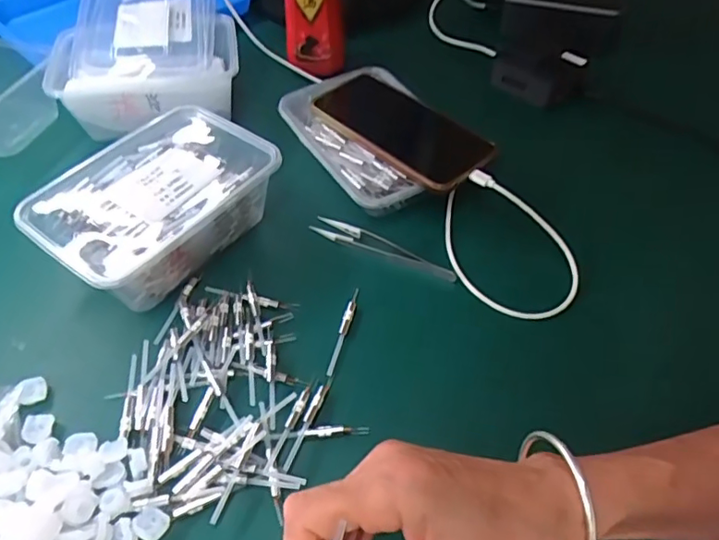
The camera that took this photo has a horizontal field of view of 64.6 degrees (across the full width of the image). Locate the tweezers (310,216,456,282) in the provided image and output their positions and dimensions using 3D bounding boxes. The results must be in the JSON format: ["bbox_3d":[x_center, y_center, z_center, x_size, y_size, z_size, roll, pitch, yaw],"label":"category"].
[{"bbox_3d":[0.018,-0.018,0.452,0.123,0.009,0.017,23,53,17],"label":"tweezers"}]

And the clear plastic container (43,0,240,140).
[{"bbox_3d":[-0.210,-0.229,0.573,0.168,0.076,0.198,-6,50,-6],"label":"clear plastic container"}]

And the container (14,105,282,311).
[{"bbox_3d":[-0.154,-0.049,0.437,0.116,0.058,0.167,30,55,22],"label":"container"}]

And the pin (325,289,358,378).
[{"bbox_3d":[-0.011,0.041,0.406,0.007,0.006,0.071,13,51,8],"label":"pin"}]

